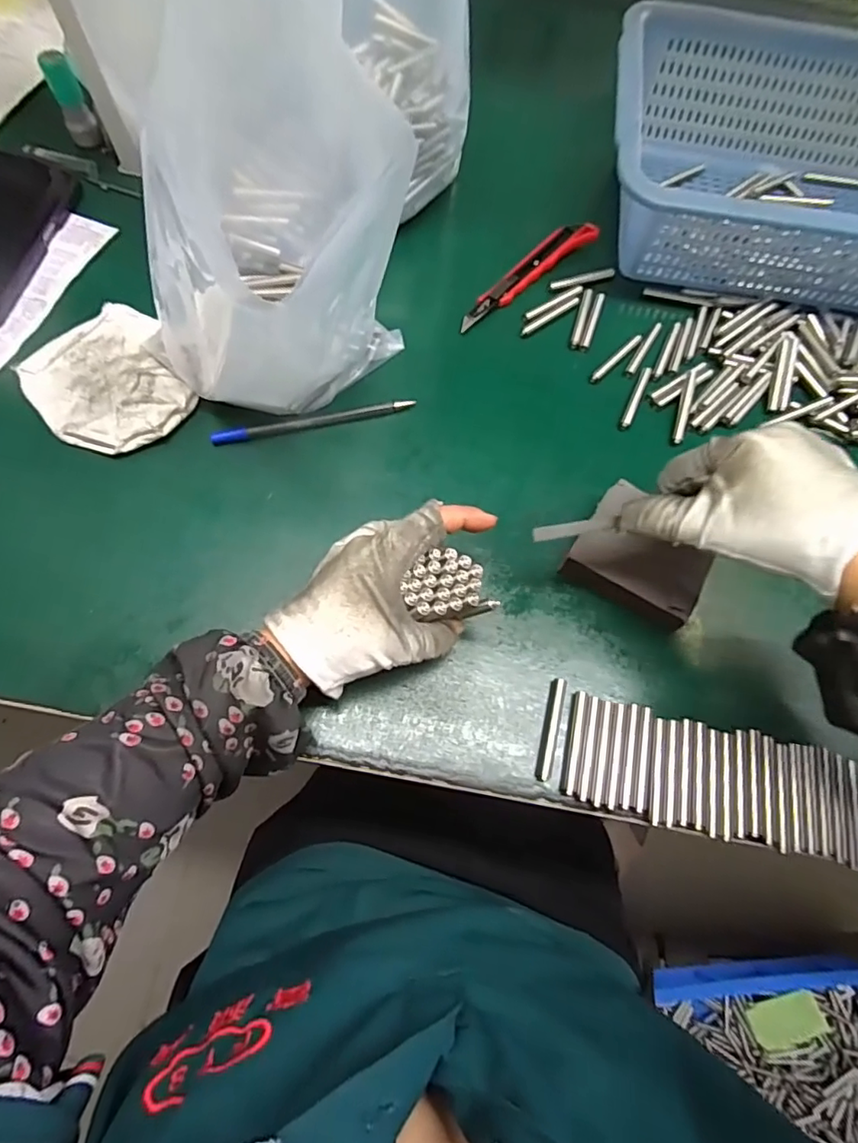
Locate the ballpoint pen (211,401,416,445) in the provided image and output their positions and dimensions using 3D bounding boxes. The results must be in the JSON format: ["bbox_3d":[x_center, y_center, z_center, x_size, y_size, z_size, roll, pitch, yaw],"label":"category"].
[{"bbox_3d":[-0.080,-0.106,0.399,0.139,0.008,0.010,-13,70,-8],"label":"ballpoint pen"}]

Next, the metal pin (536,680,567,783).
[{"bbox_3d":[0.072,0.092,0.333,0.008,0.007,0.058,15,69,3],"label":"metal pin"}]

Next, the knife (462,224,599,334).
[{"bbox_3d":[0.078,-0.241,0.454,0.150,0.010,0.026,-41,76,-16],"label":"knife"}]

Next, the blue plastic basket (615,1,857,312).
[{"bbox_3d":[0.290,-0.329,0.461,0.304,0.090,0.244,10,69,1],"label":"blue plastic basket"}]

